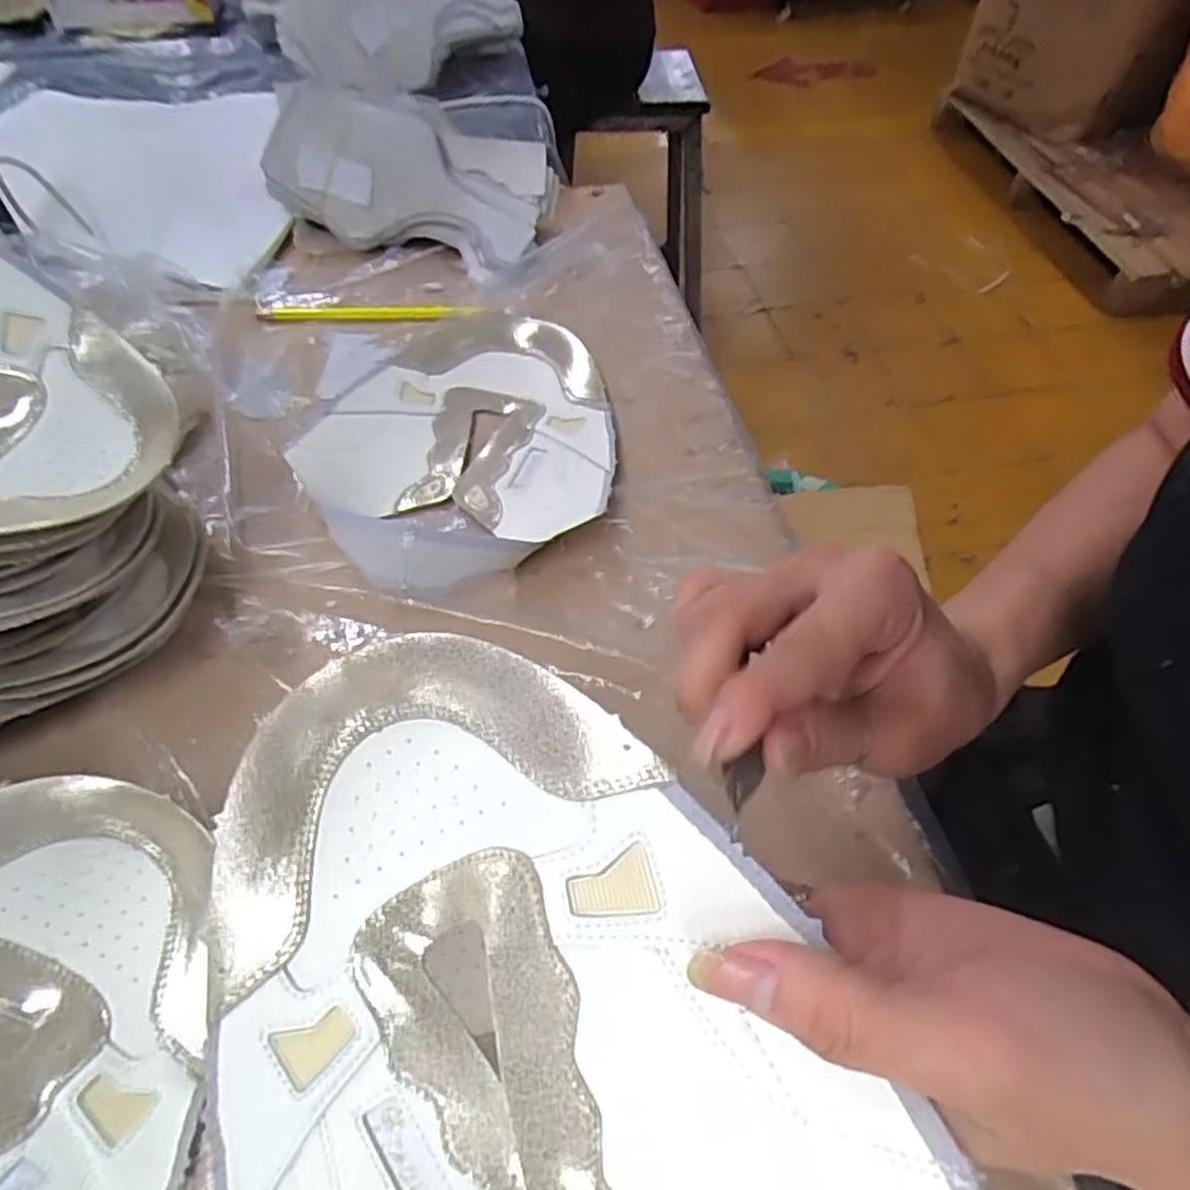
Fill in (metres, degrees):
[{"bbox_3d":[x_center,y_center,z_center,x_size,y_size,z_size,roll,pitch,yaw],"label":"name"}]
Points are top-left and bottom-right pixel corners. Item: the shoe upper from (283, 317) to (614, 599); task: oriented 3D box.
[{"bbox_3d":[-0.071,-0.095,0.440,0.199,0.022,0.183,1,54,-1],"label":"shoe upper"}]

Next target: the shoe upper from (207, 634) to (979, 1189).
[{"bbox_3d":[-0.018,0.125,0.186,0.166,0.097,0.213,-1,54,-3],"label":"shoe upper"}]

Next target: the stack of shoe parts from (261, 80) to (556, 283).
[{"bbox_3d":[-0.141,-0.315,0.565,0.203,0.080,0.099,11,54,6],"label":"stack of shoe parts"}]

